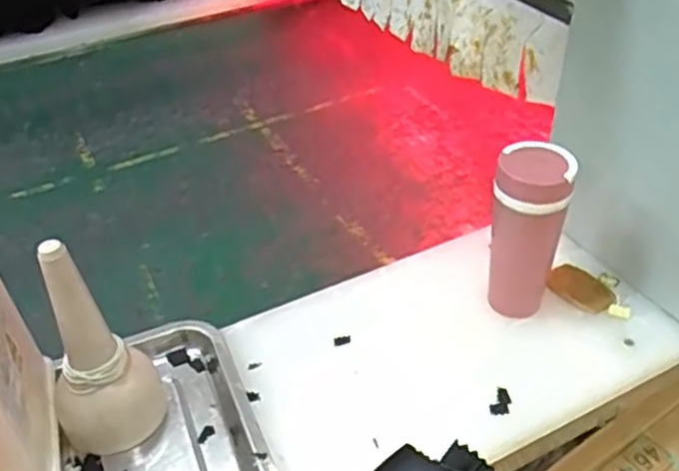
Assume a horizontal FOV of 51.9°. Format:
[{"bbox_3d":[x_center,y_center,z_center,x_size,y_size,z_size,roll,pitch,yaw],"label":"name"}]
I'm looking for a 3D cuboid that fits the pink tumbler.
[{"bbox_3d":[0.173,-0.002,0.649,0.062,0.160,0.055,9,42,14],"label":"pink tumbler"}]

